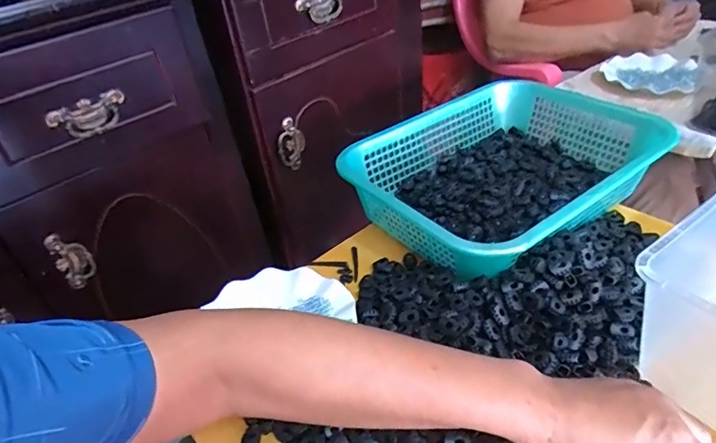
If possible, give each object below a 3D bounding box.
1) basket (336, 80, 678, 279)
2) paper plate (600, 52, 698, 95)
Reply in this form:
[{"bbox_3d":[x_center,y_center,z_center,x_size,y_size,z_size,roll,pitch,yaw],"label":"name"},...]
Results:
[{"bbox_3d":[0.209,-0.077,0.664,0.388,0.086,0.293,-29,43,-25],"label":"basket"},{"bbox_3d":[0.574,-0.301,0.941,0.157,0.027,0.178,16,44,27],"label":"paper plate"}]

